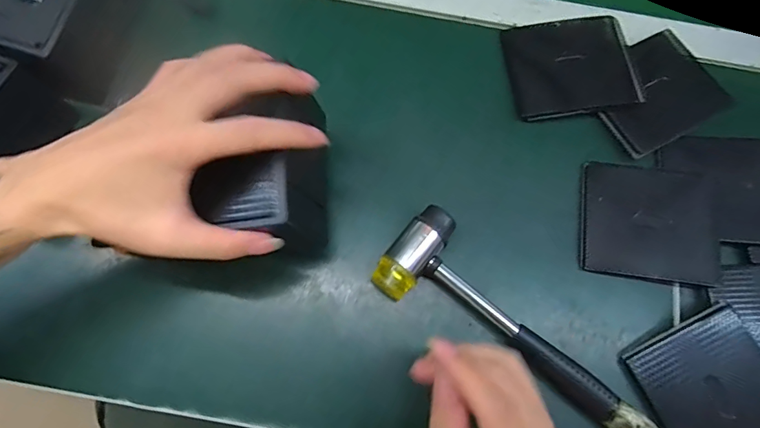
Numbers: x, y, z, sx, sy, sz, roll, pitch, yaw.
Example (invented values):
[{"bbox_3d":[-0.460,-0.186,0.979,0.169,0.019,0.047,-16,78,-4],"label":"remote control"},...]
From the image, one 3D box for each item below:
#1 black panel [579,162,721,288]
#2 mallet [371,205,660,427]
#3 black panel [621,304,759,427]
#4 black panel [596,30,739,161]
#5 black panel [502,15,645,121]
[{"bbox_3d":[0.235,0.006,0.379,0.109,0.011,0.100,9,76,0],"label":"black panel"},{"bbox_3d":[0.115,0.091,0.346,0.248,0.032,0.078,35,77,6],"label":"mallet"},{"bbox_3d":[0.267,0.143,0.346,0.097,0.009,0.110,-26,71,5],"label":"black panel"},{"bbox_3d":[0.262,-0.116,0.411,0.121,0.006,0.094,-31,79,-9],"label":"black panel"},{"bbox_3d":[0.181,-0.144,0.418,0.112,0.010,0.101,-8,76,-4],"label":"black panel"}]

